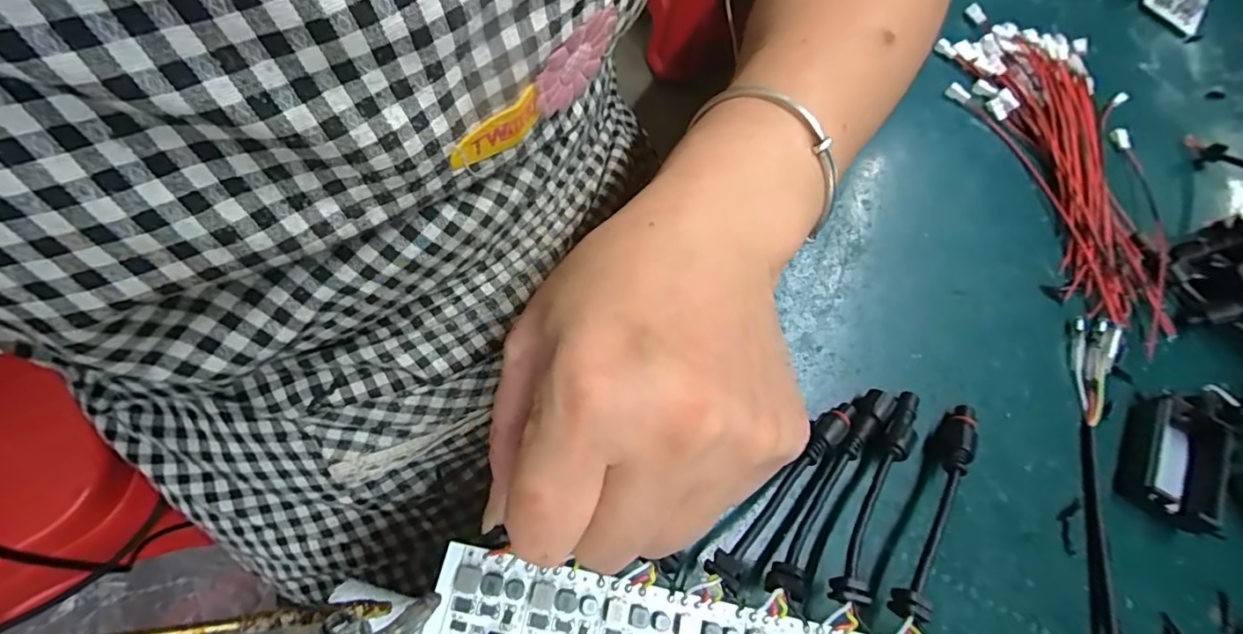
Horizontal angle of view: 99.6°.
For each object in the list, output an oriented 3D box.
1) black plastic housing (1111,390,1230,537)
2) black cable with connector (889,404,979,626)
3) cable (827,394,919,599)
[{"bbox_3d":[0.244,0.060,0.231,0.036,0.013,0.057,24,66,3],"label":"black plastic housing"},{"bbox_3d":[0.125,0.073,0.204,0.012,0.017,0.094,34,58,10],"label":"black cable with connector"},{"bbox_3d":[0.100,0.065,0.201,0.012,0.010,0.093,34,57,10],"label":"cable"}]

